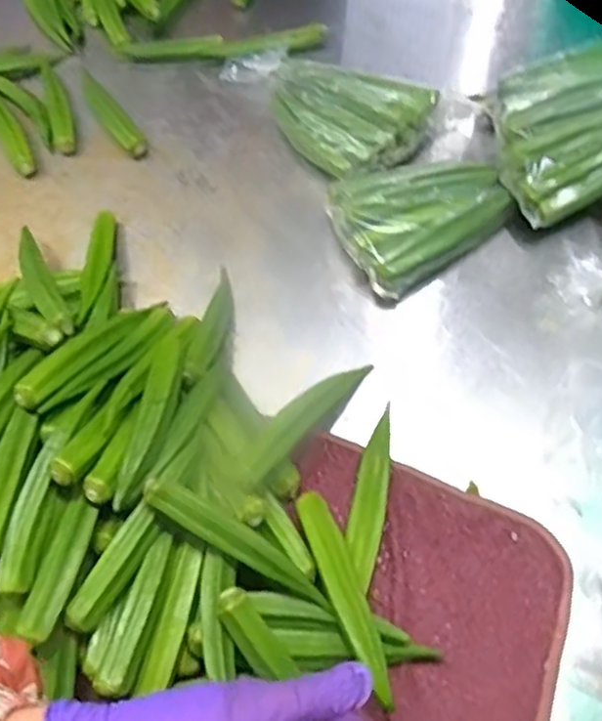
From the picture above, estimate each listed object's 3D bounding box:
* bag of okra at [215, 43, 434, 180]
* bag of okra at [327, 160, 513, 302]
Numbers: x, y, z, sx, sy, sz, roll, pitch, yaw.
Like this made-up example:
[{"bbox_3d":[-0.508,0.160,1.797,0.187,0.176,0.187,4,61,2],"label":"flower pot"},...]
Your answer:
[{"bbox_3d":[0.022,-0.264,0.658,0.119,0.062,0.221,-35,66,-16],"label":"bag of okra"},{"bbox_3d":[0.100,-0.127,0.580,0.154,0.056,0.105,-32,66,-14],"label":"bag of okra"}]

